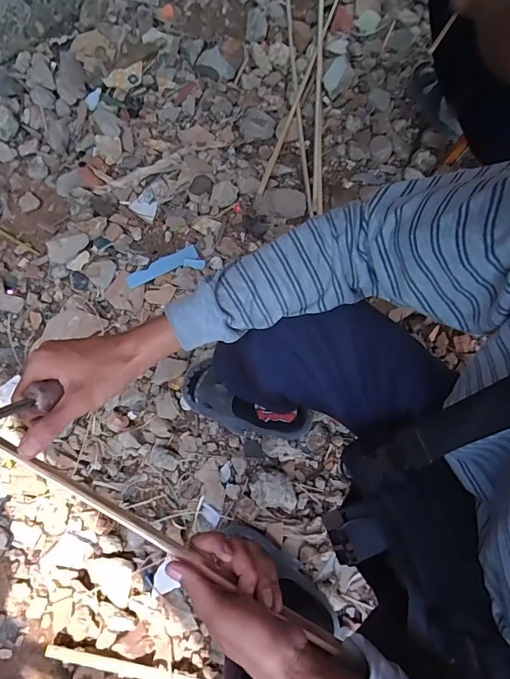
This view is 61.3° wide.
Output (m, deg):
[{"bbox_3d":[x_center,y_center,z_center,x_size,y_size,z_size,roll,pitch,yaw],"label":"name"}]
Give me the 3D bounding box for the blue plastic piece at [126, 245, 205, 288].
[{"bbox_3d":[-0.234,-0.179,1.119,0.199,0.024,0.069,-23,74,-6],"label":"blue plastic piece"}]

